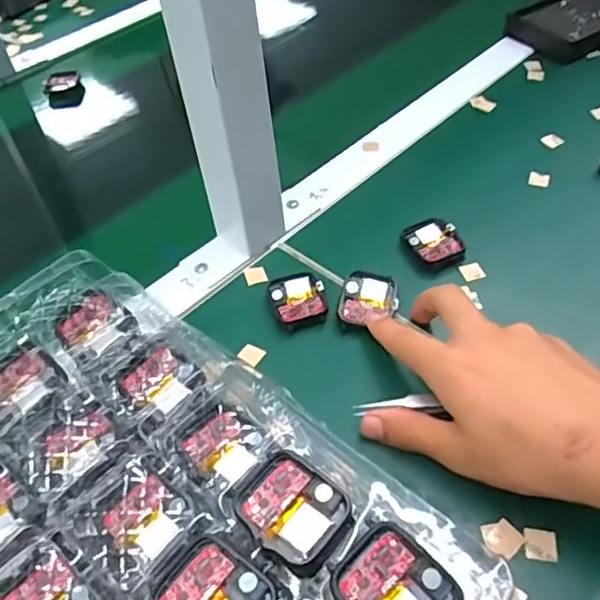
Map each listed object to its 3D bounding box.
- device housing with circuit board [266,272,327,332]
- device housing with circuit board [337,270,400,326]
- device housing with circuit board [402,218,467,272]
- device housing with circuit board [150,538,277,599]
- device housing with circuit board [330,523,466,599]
[{"bbox_3d":[-0.001,0.000,0.421,0.036,0.008,0.045,-19,49,-11],"label":"device housing with circuit board"},{"bbox_3d":[0.047,-0.002,0.411,0.039,0.011,0.041,0,48,5],"label":"device housing with circuit board"},{"bbox_3d":[0.101,-0.041,0.450,0.036,0.014,0.047,-20,50,-12],"label":"device housing with circuit board"},{"bbox_3d":[-0.035,0.116,0.233,0.043,0.006,0.036,29,57,28],"label":"device housing with circuit board"},{"bbox_3d":[0.036,0.111,0.227,0.037,0.011,0.043,-34,54,-23],"label":"device housing with circuit board"}]

